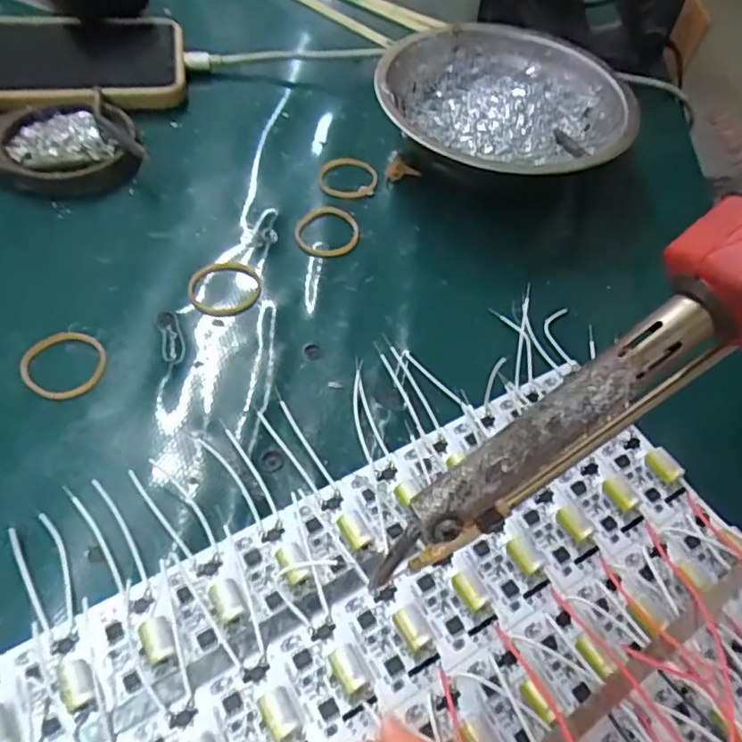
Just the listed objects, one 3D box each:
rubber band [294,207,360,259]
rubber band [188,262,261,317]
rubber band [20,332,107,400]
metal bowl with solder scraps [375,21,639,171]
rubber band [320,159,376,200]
[{"bbox_3d":[-0.020,-0.068,0.292,0.029,0.004,0.032,16,56,7],"label":"rubber band"},{"bbox_3d":[-0.064,-0.037,0.267,0.030,0.004,0.029,3,56,-2],"label":"rubber band"},{"bbox_3d":[-0.120,-0.003,0.239,0.031,0.004,0.031,2,56,-3],"label":"rubber band"},{"bbox_3d":[0.066,-0.132,0.316,0.123,0.039,0.124,2,56,-3],"label":"metal bowl with solder scraps"},{"bbox_3d":[-0.012,-0.101,0.315,0.030,0.004,0.031,6,56,0],"label":"rubber band"}]

